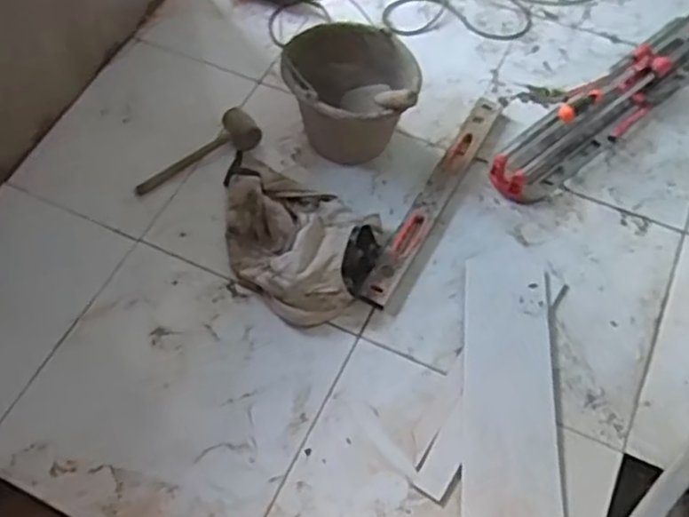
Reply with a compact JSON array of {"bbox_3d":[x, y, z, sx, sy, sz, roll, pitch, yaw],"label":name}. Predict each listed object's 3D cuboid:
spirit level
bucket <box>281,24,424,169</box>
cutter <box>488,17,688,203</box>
[{"bbox_3d":[0.196,-0.136,1.466,0.060,0.030,0.590,25,59,15],"label":"spirit level"},{"bbox_3d":[0.013,-0.326,1.480,0.258,0.243,0.241,0,59,0],"label":"bucket"},{"bbox_3d":[0.639,-0.397,1.585,0.831,0.118,0.153,-36,64,-22],"label":"cutter"}]

